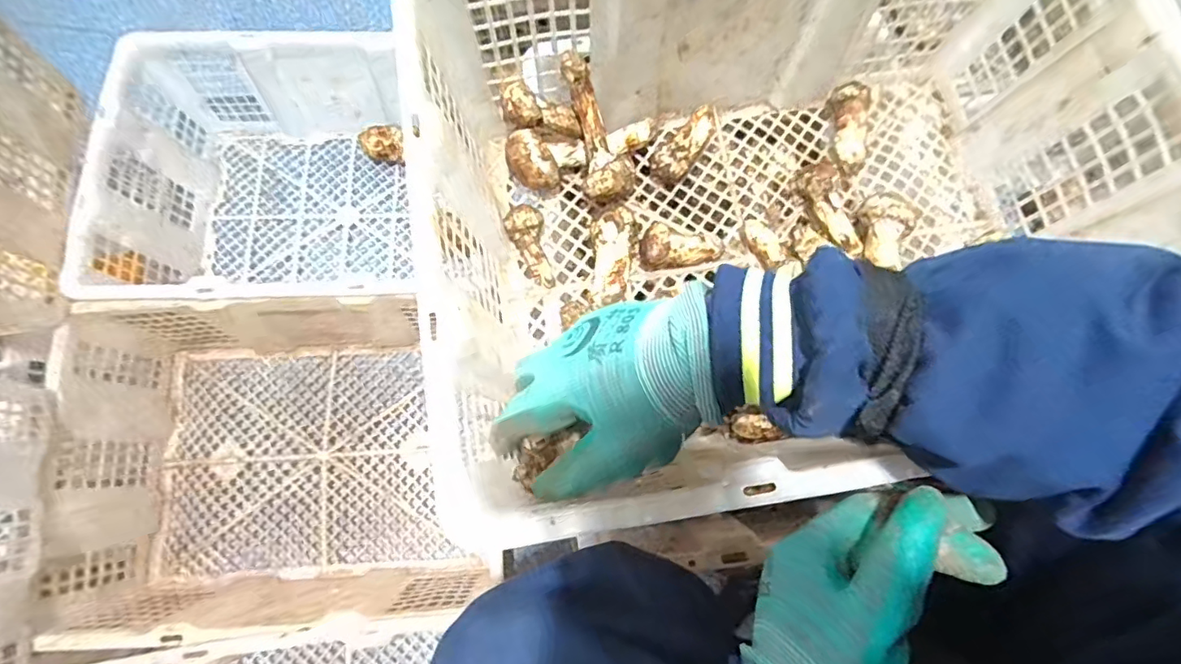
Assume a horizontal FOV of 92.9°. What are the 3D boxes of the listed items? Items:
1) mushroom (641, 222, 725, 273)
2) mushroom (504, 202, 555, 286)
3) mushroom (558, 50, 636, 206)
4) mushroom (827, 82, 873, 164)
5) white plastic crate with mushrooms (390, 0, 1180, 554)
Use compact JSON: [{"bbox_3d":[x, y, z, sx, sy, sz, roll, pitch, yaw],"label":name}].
[{"bbox_3d":[0.074,-0.069,0.463,0.065,0.037,0.028,1,77,0],"label":"mushroom"},{"bbox_3d":[-0.048,-0.070,0.462,0.029,0.023,0.068,-22,103,-5],"label":"mushroom"},{"bbox_3d":[0.003,-0.162,0.450,0.050,0.047,0.115,-22,113,-5],"label":"mushroom"},{"bbox_3d":[0.228,-0.180,0.492,0.030,0.029,0.071,4,77,1],"label":"mushroom"},{"bbox_3d":[0.133,-0.078,0.400,0.468,0.173,0.348,-9,77,-2],"label":"white plastic crate with mushrooms"}]

